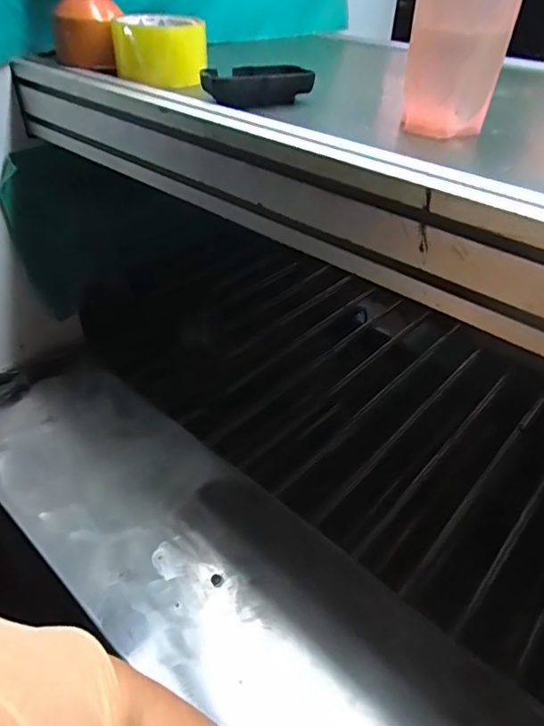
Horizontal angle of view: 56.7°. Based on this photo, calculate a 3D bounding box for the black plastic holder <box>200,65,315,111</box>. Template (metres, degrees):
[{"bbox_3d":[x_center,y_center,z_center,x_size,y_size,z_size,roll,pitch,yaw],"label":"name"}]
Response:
[{"bbox_3d":[-0.013,-0.267,0.491,0.109,0.036,0.032,-12,41,-17],"label":"black plastic holder"}]

